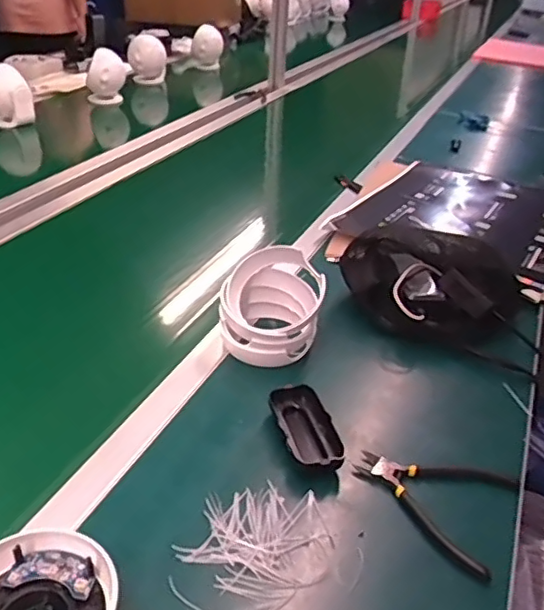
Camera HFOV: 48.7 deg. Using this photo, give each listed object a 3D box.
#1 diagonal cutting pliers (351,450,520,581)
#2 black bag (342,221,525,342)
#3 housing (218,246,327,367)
[{"bbox_3d":[0.145,0.175,0.559,0.139,0.009,0.121,19,36,22],"label":"diagonal cutting pliers"},{"bbox_3d":[0.216,-0.039,0.819,0.239,0.072,0.212,15,35,17],"label":"black bag"},{"bbox_3d":[-0.001,0.003,0.724,0.114,0.095,0.107,10,34,10],"label":"housing"}]

